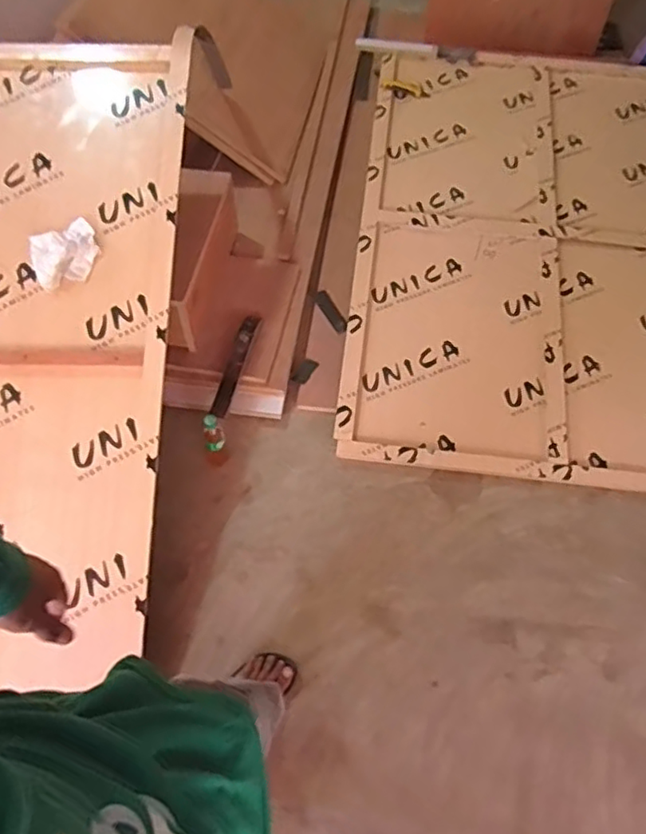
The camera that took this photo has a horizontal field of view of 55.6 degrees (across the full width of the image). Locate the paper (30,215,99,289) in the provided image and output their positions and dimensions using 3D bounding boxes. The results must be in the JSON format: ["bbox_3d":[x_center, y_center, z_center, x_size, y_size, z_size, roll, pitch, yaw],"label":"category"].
[{"bbox_3d":[-0.620,-0.392,1.465,0.160,0.021,0.148,-25,79,0],"label":"paper"}]

